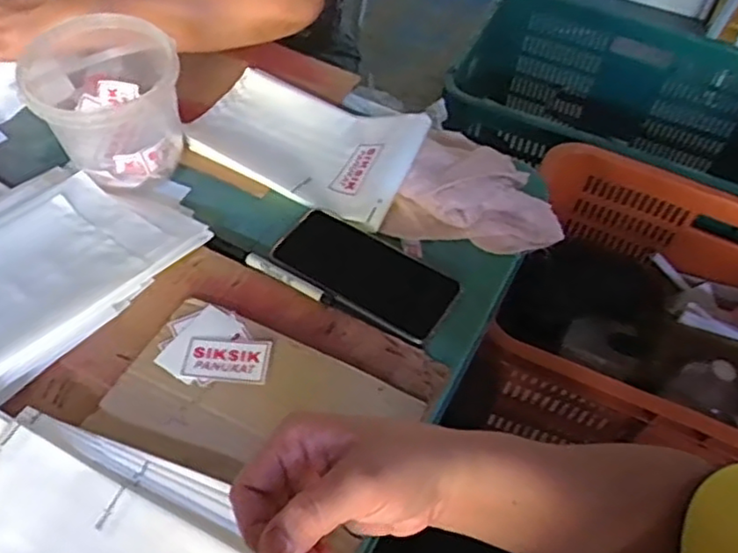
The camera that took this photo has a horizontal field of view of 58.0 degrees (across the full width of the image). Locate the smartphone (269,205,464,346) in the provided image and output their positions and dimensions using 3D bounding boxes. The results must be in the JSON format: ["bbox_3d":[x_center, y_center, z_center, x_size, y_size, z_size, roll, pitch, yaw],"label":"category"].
[{"bbox_3d":[-0.005,-0.005,0.596,0.165,0.015,0.079,30,55,16],"label":"smartphone"}]

